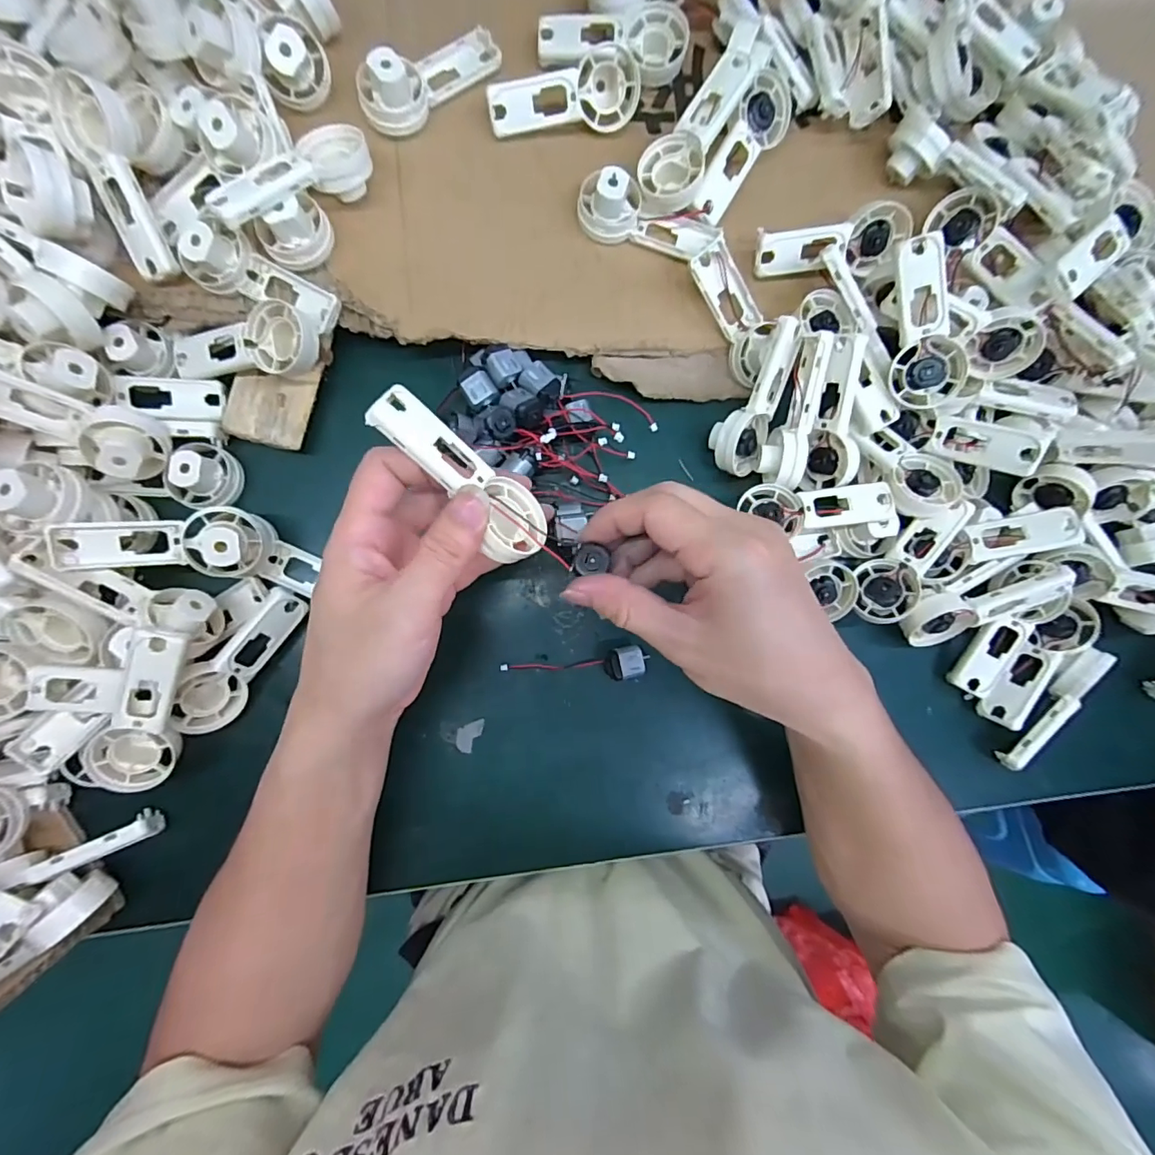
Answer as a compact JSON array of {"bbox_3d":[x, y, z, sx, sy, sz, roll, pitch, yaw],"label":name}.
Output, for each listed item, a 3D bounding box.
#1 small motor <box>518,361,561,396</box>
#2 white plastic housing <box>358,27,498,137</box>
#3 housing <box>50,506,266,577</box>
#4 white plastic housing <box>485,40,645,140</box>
[{"bbox_3d":[-0.023,-0.120,0.321,0.022,0.017,0.019,39,85,-1],"label":"small motor"},{"bbox_3d":[-0.090,-0.307,0.310,0.092,0.030,0.032,-42,91,-5],"label":"white plastic housing"},{"bbox_3d":[-0.228,-0.020,0.285,0.088,0.026,0.038,-2,87,-17],"label":"housing"},{"bbox_3d":[-0.009,-0.299,0.323,0.093,0.023,0.037,-17,133,-5],"label":"white plastic housing"}]

